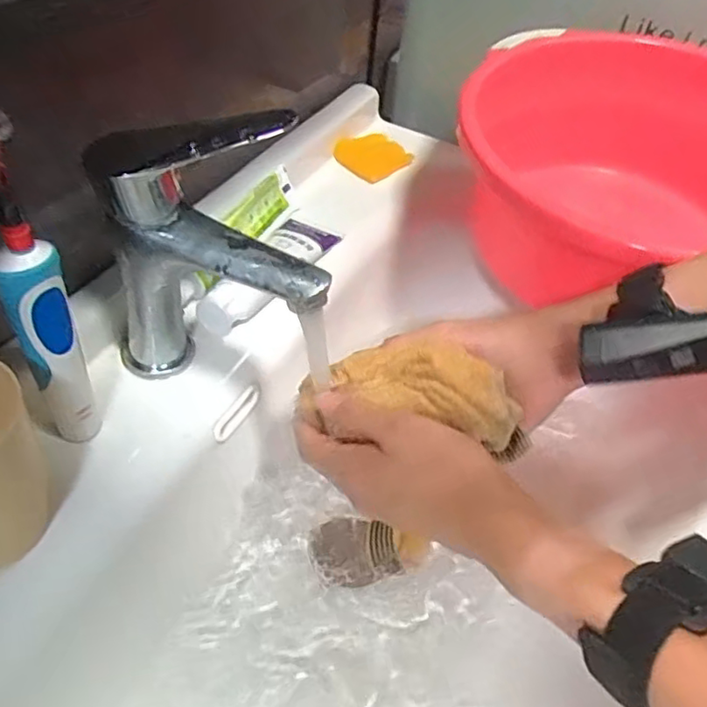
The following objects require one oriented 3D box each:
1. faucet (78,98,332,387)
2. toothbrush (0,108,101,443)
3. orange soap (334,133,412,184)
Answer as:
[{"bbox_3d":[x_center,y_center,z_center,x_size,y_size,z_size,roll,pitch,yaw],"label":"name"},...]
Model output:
[{"bbox_3d":[-0.077,-0.055,0.387,0.136,0.179,0.067,18,48,9],"label":"faucet"},{"bbox_3d":[-0.160,-0.024,0.318,0.029,0.214,0.028,-25,55,-27],"label":"toothbrush"},{"bbox_3d":[0.021,-0.208,0.664,0.074,0.024,0.054,-26,55,-28],"label":"orange soap"}]

